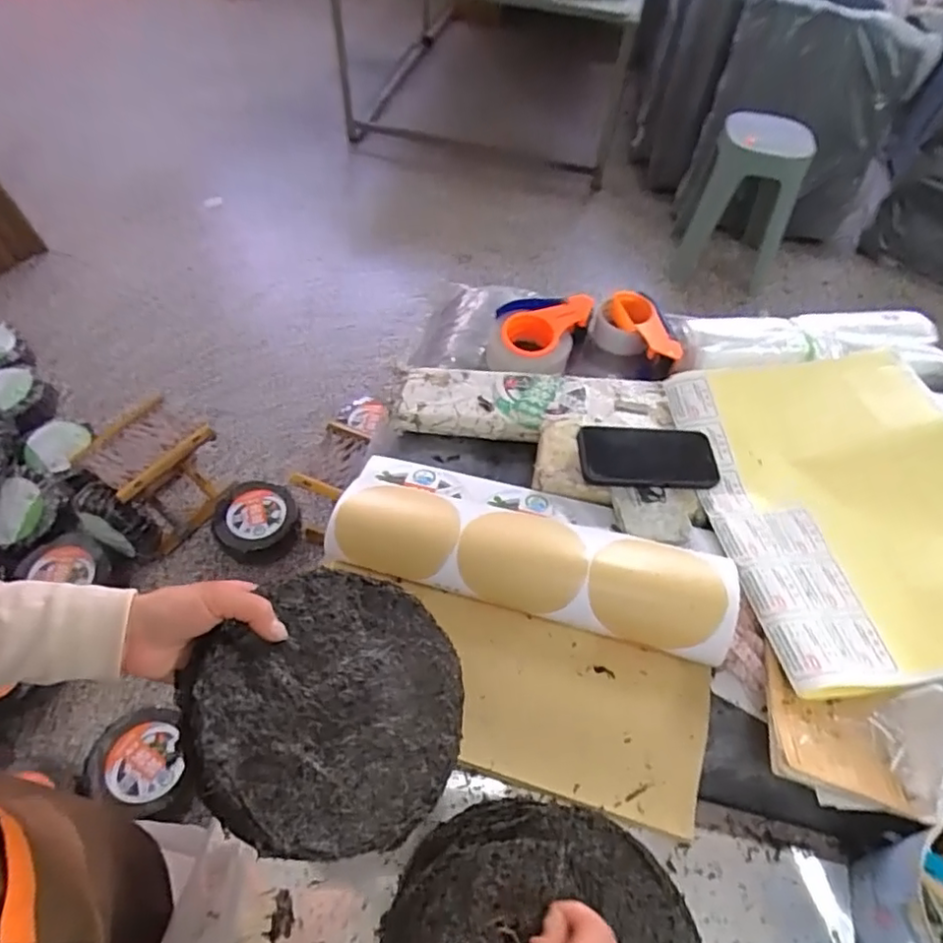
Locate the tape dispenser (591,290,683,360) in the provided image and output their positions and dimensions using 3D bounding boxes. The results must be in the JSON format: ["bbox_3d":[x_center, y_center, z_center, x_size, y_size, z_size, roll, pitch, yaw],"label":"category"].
[{"bbox_3d":[0.231,-0.198,0.888,0.088,0.064,0.144,-9,54,-10],"label":"tape dispenser"}]

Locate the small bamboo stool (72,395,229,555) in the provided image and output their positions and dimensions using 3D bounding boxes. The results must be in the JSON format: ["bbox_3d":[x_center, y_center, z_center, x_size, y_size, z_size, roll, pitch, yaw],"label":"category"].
[{"bbox_3d":[-0.735,0.007,1.455,0.246,0.230,0.238,32,58,19],"label":"small bamboo stool"}]

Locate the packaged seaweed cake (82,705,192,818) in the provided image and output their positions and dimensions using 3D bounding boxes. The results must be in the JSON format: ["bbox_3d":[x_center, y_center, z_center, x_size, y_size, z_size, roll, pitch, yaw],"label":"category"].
[{"bbox_3d":[-0.617,0.540,1.124,0.160,0.027,0.187,-18,56,-16],"label":"packaged seaweed cake"}]

